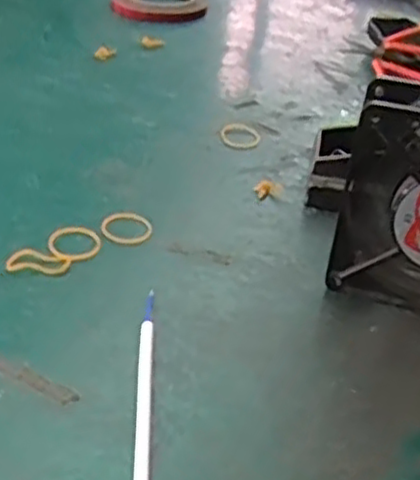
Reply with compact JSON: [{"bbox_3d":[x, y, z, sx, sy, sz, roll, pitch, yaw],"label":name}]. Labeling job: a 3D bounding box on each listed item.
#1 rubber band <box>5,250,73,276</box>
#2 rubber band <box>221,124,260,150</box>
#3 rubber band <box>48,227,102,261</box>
[{"bbox_3d":[-0.099,0.013,0.419,0.034,0.006,0.016,6,35,1],"label":"rubber band"},{"bbox_3d":[0.024,-0.081,0.569,0.031,0.005,0.037,6,34,0],"label":"rubber band"},{"bbox_3d":[-0.082,0.001,0.441,0.031,0.004,0.034,-1,35,-9],"label":"rubber band"}]

